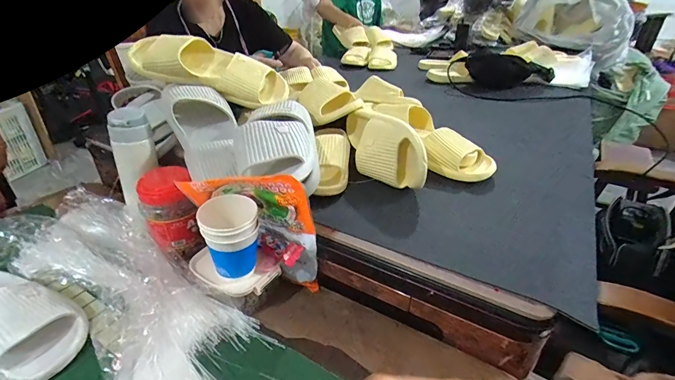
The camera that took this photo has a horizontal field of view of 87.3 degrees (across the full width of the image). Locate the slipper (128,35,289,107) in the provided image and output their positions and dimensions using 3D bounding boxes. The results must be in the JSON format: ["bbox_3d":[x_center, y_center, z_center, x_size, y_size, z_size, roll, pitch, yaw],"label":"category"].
[{"bbox_3d":[-0.239,-0.232,0.681,0.291,0.091,0.071,16,32,-6],"label":"slipper"}]

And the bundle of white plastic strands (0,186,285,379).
[{"bbox_3d":[-0.328,0.141,0.480,0.526,0.066,0.227,22,38,31],"label":"bundle of white plastic strands"}]

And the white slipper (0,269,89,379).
[{"bbox_3d":[-0.439,0.150,0.465,0.260,0.073,0.106,17,36,25],"label":"white slipper"}]

